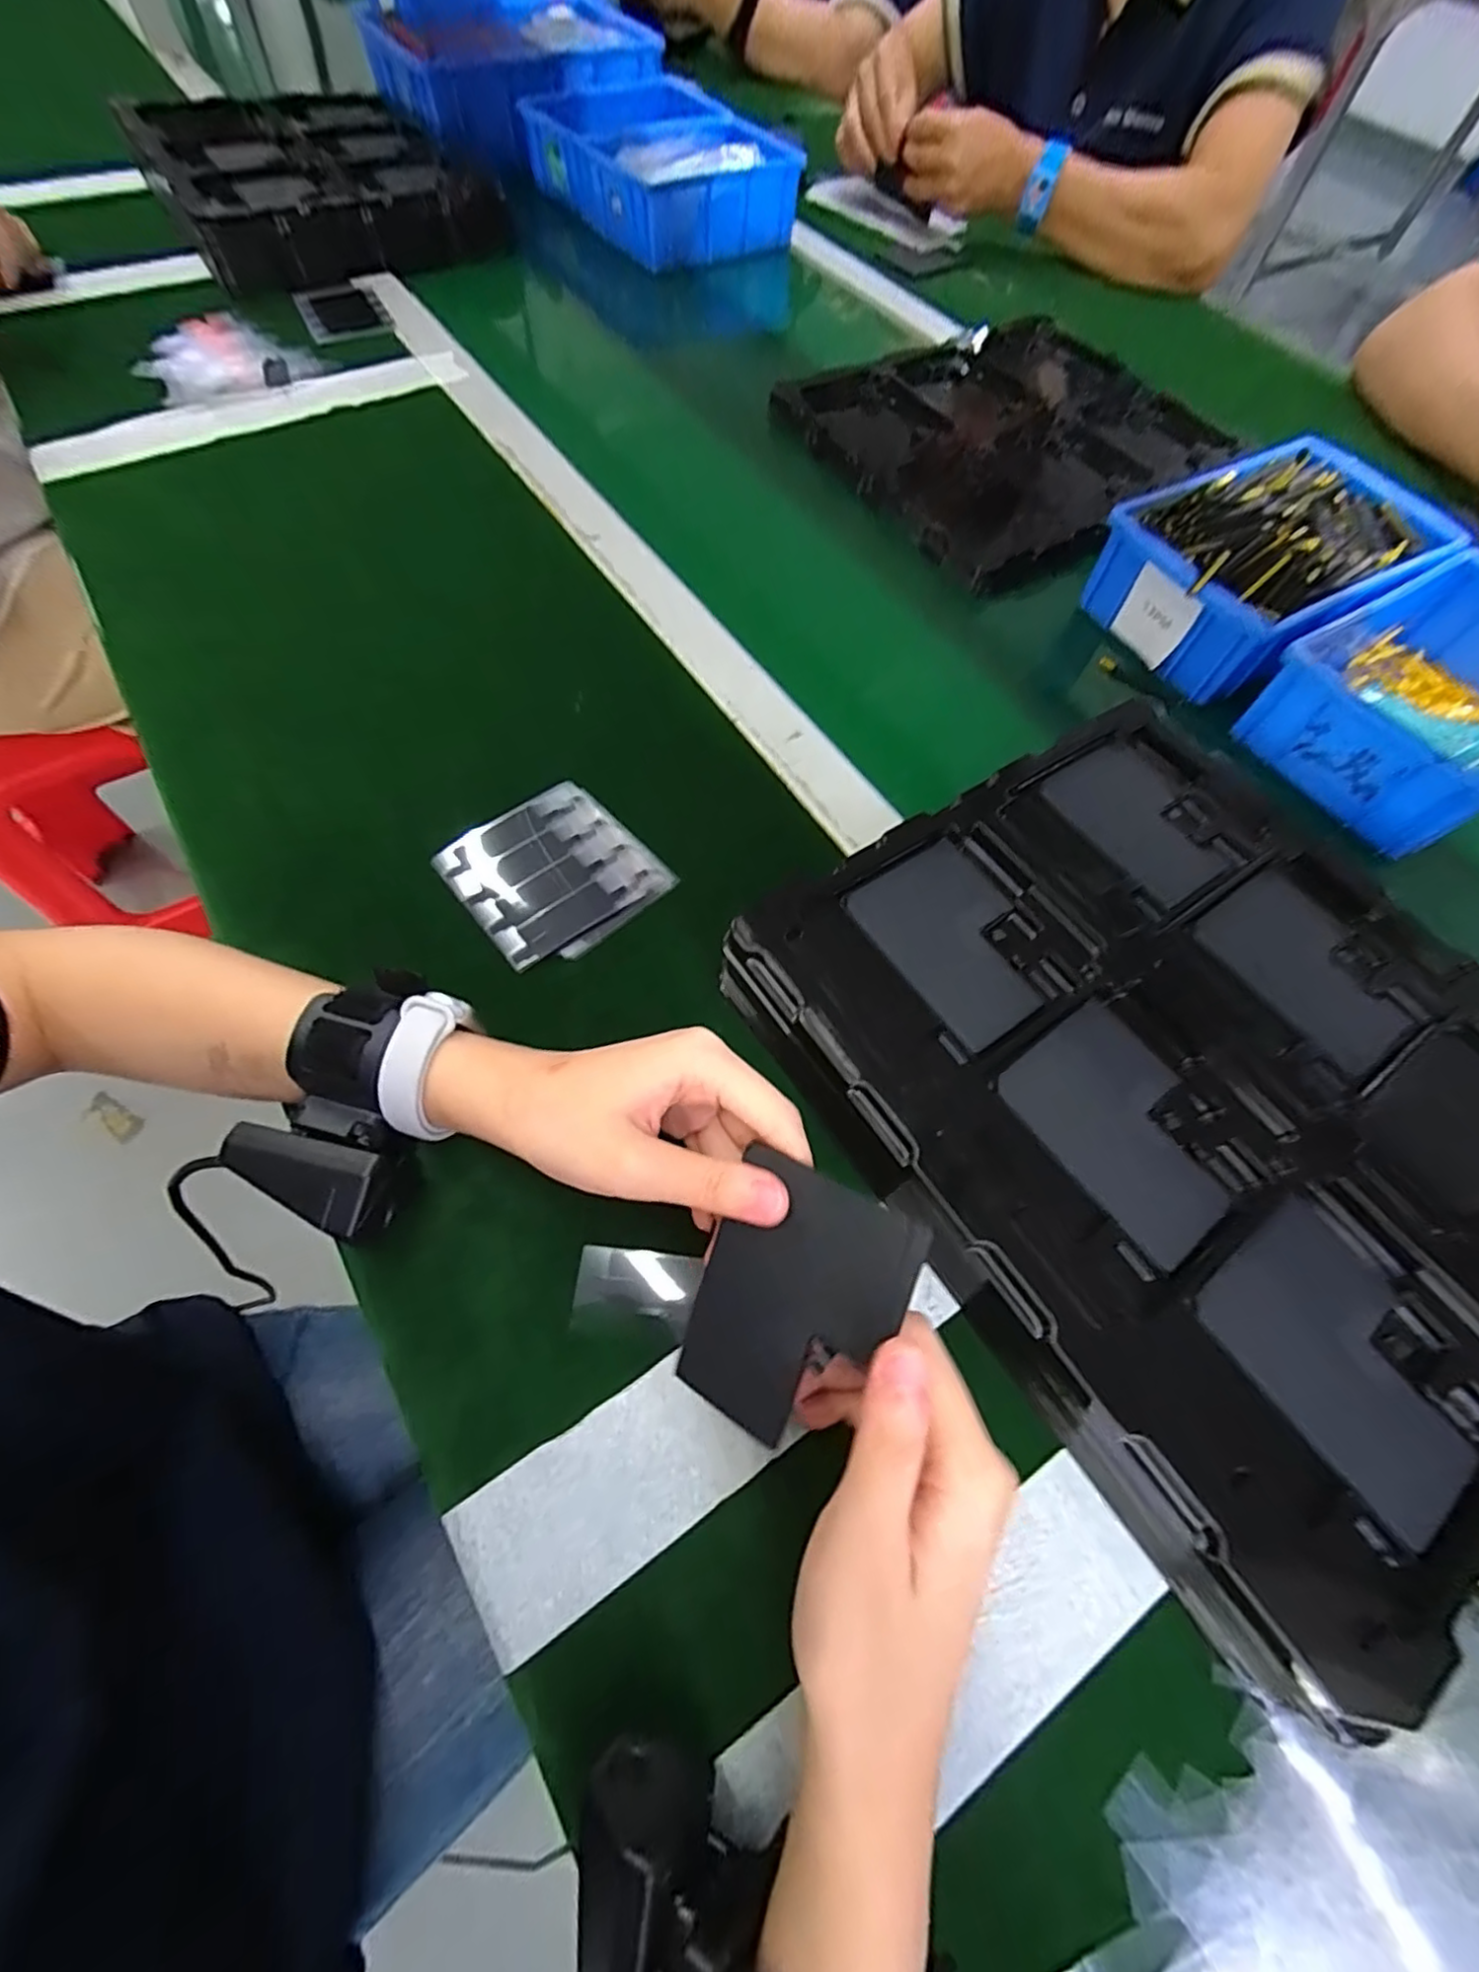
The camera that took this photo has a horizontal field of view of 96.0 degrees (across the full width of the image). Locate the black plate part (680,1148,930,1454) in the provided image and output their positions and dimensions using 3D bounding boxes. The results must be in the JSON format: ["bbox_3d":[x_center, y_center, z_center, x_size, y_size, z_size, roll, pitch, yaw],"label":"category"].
[{"bbox_3d":[0.017,0.106,0.219,0.064,0.004,0.087,22,94,28],"label":"black plate part"}]

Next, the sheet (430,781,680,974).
[{"bbox_3d":[-0.099,-0.061,0.357,0.095,0.009,0.096,-38,73,-16],"label":"sheet"}]

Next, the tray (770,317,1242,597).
[{"bbox_3d":[0.240,-0.465,0.577,0.336,0.035,0.315,-25,69,-15],"label":"tray"}]

